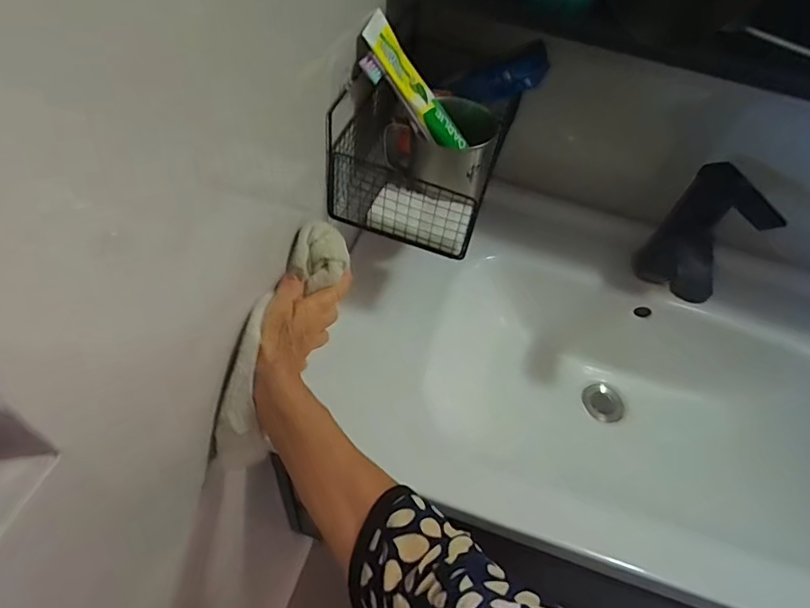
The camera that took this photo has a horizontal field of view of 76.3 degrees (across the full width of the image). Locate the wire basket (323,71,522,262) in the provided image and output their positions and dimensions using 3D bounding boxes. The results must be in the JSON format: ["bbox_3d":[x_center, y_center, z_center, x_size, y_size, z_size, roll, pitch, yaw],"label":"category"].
[{"bbox_3d":[0.010,-0.143,0.529,0.156,0.122,0.134,18,53,8],"label":"wire basket"}]

